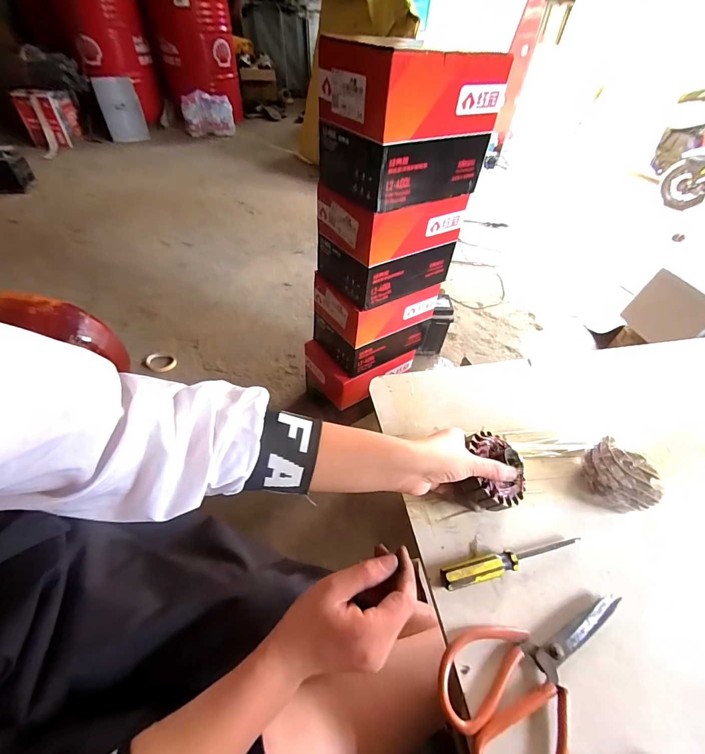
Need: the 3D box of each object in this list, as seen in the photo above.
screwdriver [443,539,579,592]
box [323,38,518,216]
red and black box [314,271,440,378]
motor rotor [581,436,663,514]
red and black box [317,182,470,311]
[{"bbox_3d":[0.170,0.194,0.378,0.159,0.022,0.021,-10,49,-12],"label":"screwdriver"},{"bbox_3d":[0.089,-0.431,0.608,0.240,0.196,0.191,-26,54,-24],"label":"box"},{"bbox_3d":[0.046,-0.158,0.901,0.233,0.194,0.198,-30,56,-27],"label":"red and black box"},{"bbox_3d":[0.332,0.120,0.442,0.072,0.041,0.079,2,48,-2],"label":"motor rotor"},{"bbox_3d":[0.078,-0.299,0.763,0.248,0.193,0.184,-25,54,-24],"label":"red and black box"}]

